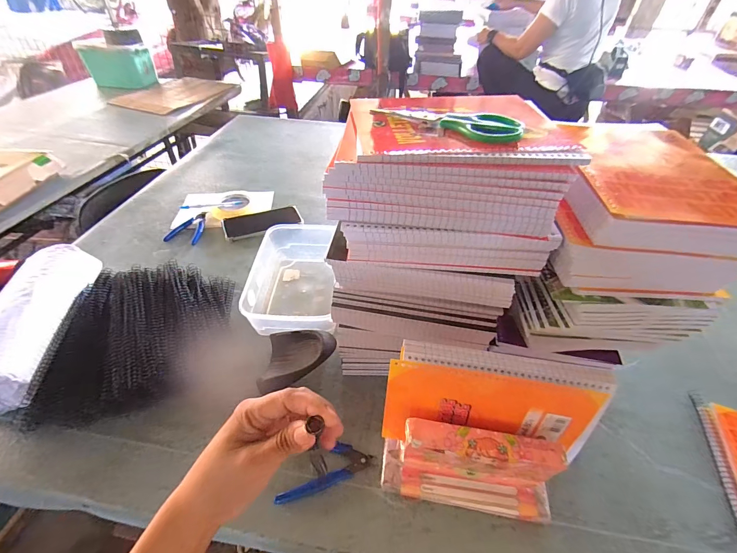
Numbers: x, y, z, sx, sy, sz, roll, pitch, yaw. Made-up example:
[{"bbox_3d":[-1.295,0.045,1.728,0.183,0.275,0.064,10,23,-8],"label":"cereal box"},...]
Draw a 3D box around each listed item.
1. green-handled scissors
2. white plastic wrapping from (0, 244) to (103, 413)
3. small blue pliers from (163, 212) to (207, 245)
[{"bbox_3d":[0.078,-0.156,0.337,0.145,0.013,0.050,30,49,25],"label":"green-handled scissors"},{"bbox_3d":[-0.500,0.056,0.503,0.091,0.076,0.264,-2,43,-6],"label":"white plastic wrapping"},{"bbox_3d":[-0.396,-0.110,0.772,0.076,0.009,0.109,11,43,7],"label":"small blue pliers"}]

